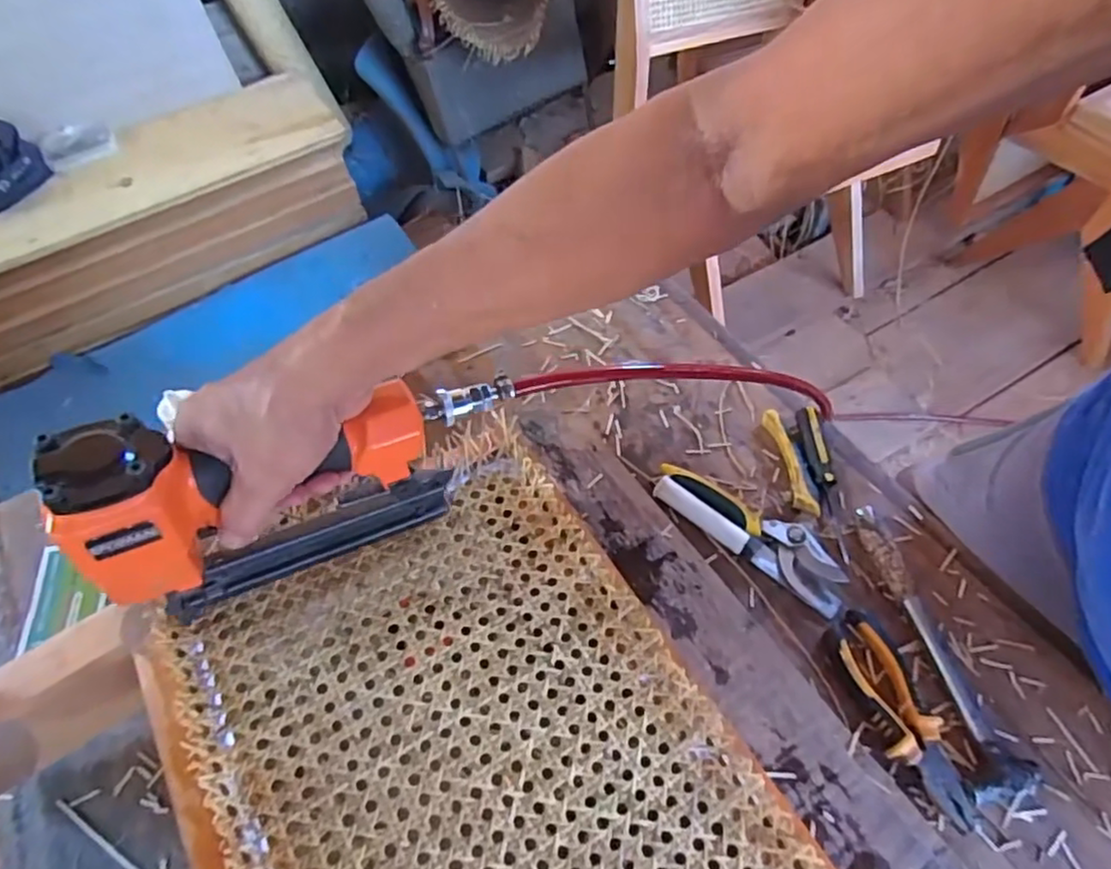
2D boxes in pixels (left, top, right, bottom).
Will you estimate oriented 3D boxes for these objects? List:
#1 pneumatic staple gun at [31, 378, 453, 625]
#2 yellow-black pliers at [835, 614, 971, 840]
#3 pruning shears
[{"bbox_3d":[-0.170,0.033,0.407,0.190,0.166,0.051,-27,60,-16],"label":"pneumatic staple gun"},{"bbox_3d":[0.270,0.217,0.516,0.044,0.020,0.162,-12,57,-7],"label":"yellow-black pliers"},{"bbox_3d":[0.179,0.086,0.606,0.185,0.017,0.056,34,63,21],"label":"pruning shears"}]

